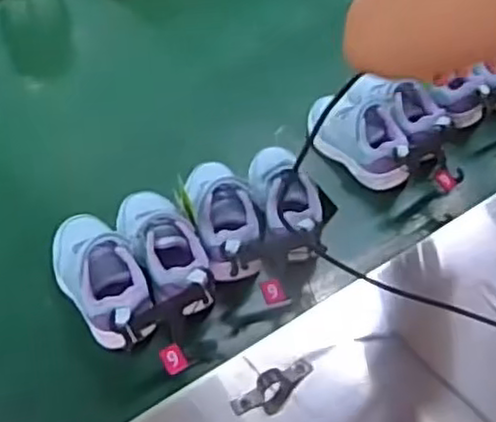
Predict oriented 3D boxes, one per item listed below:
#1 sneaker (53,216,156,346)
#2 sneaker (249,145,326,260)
[{"bbox_3d":[-0.146,0.063,0.665,0.079,0.050,0.164,-26,53,-22],"label":"sneaker"},{"bbox_3d":[0.039,-0.014,0.747,0.070,0.053,0.161,-12,49,-11],"label":"sneaker"}]

